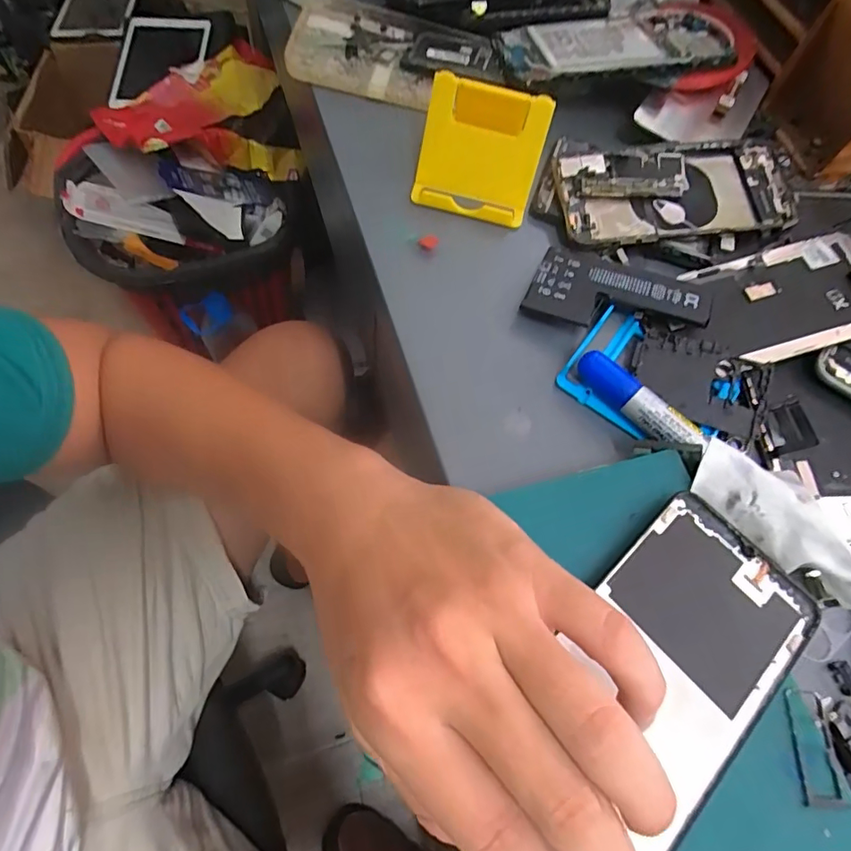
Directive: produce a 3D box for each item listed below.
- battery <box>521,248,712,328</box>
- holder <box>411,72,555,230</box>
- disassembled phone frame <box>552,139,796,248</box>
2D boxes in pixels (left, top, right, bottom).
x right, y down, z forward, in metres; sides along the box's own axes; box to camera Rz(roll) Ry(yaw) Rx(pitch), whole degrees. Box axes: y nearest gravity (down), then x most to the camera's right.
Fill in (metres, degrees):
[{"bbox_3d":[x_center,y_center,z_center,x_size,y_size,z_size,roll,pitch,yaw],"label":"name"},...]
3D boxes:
[{"bbox_3d":[0.107,-0.071,0.288,0.095,0.005,0.052,19,59,11],"label":"battery"},{"bbox_3d":[0.031,-0.160,0.304,0.068,0.049,0.054,19,69,9],"label":"holder"},{"bbox_3d":[0.152,-0.149,0.317,0.139,0.014,0.077,1,65,-6],"label":"disassembled phone frame"}]

